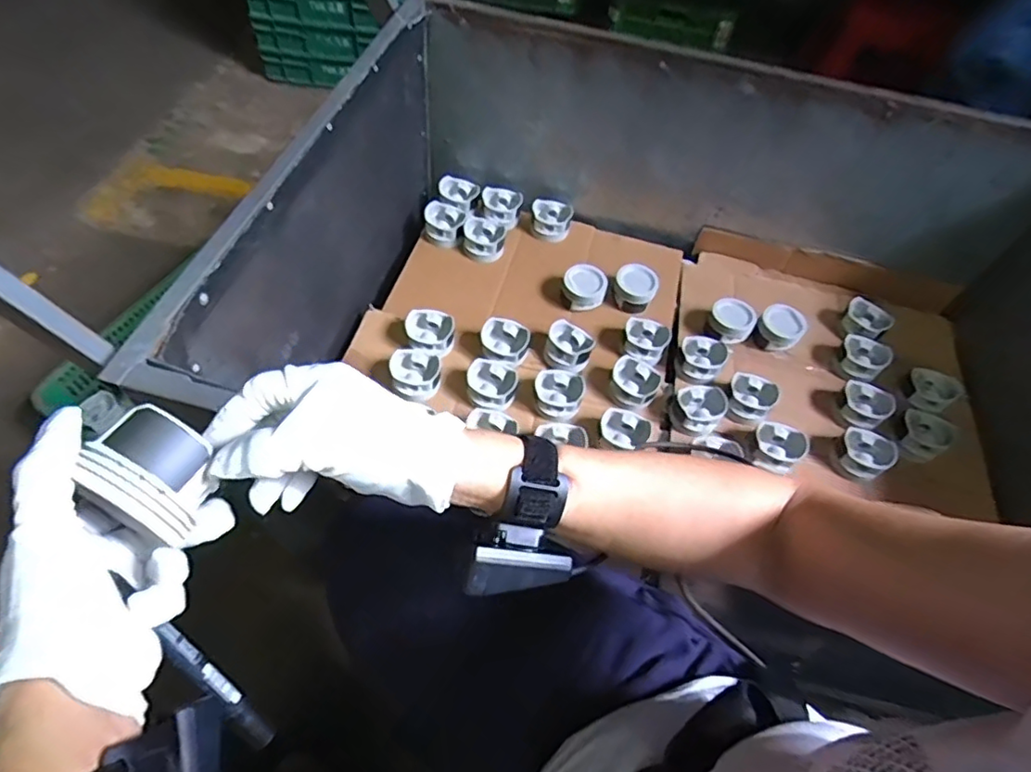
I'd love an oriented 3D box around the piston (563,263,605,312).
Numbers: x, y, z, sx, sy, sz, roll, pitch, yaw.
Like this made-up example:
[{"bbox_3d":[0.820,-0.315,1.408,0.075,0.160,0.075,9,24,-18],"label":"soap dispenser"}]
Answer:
[{"bbox_3d":[0.121,-0.173,1.033,0.077,0.055,0.074,10,56,2],"label":"piston"}]

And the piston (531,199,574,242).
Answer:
[{"bbox_3d":[0.069,-0.324,1.119,0.076,0.053,0.076,2,56,-4],"label":"piston"}]

